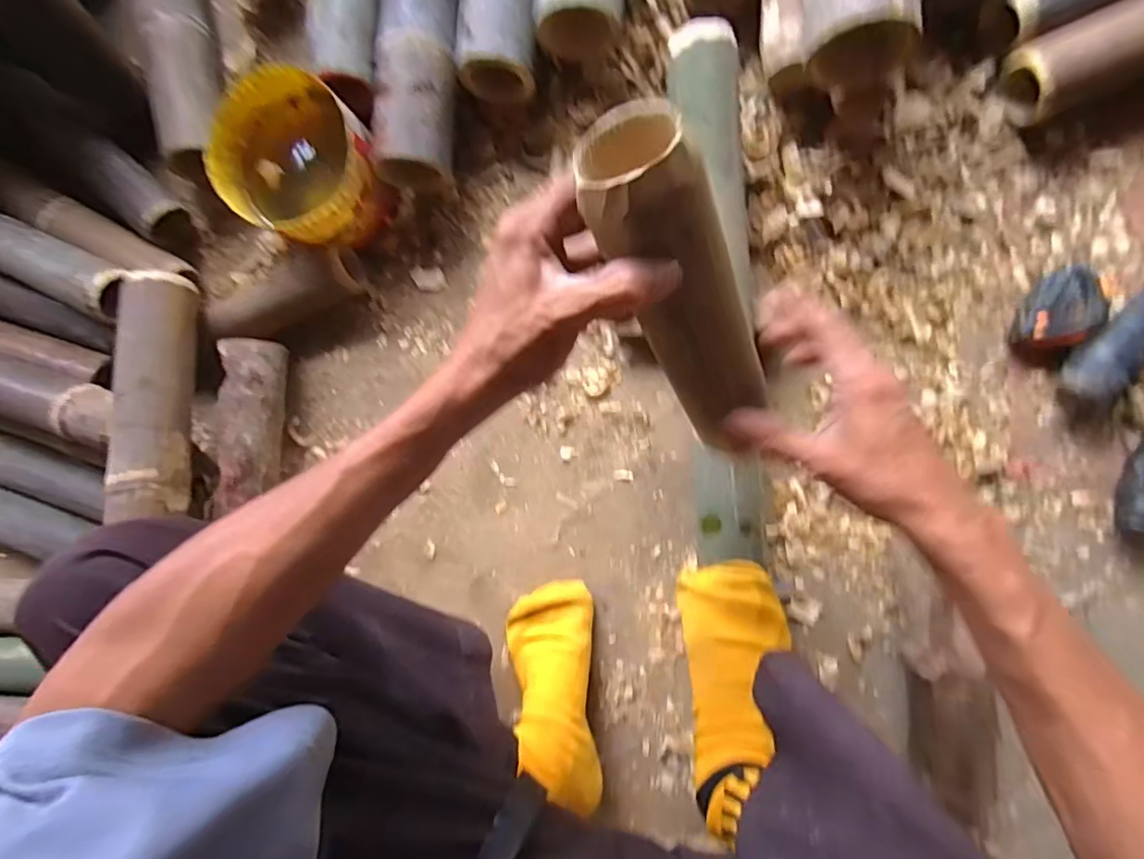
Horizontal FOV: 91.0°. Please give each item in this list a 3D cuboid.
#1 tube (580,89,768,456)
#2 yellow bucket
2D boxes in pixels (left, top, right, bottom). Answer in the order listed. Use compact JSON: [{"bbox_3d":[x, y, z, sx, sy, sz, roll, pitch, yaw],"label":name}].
[{"bbox_3d":[0.062,-0.070,0.300,0.057,0.201,0.050,-27,50,8],"label":"tube"},{"bbox_3d":[-0.273,-0.268,0.585,0.143,0.099,0.153,0,90,9],"label":"yellow bucket"}]

